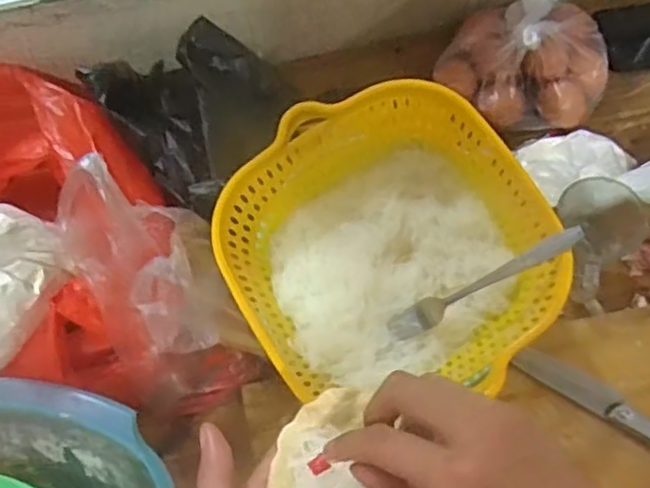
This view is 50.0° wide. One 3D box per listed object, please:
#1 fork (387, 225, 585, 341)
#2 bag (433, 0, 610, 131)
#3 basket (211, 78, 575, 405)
[{"bbox_3d":[0.118,0.030,0.522,0.162,0.019,0.022,-32,67,25],"label":"fork"},{"bbox_3d":[0.193,-0.179,0.669,0.158,0.073,0.119,-3,68,1],"label":"bag"},{"bbox_3d":[0.045,0.016,0.544,0.221,0.108,0.238,-28,70,-8],"label":"basket"}]

